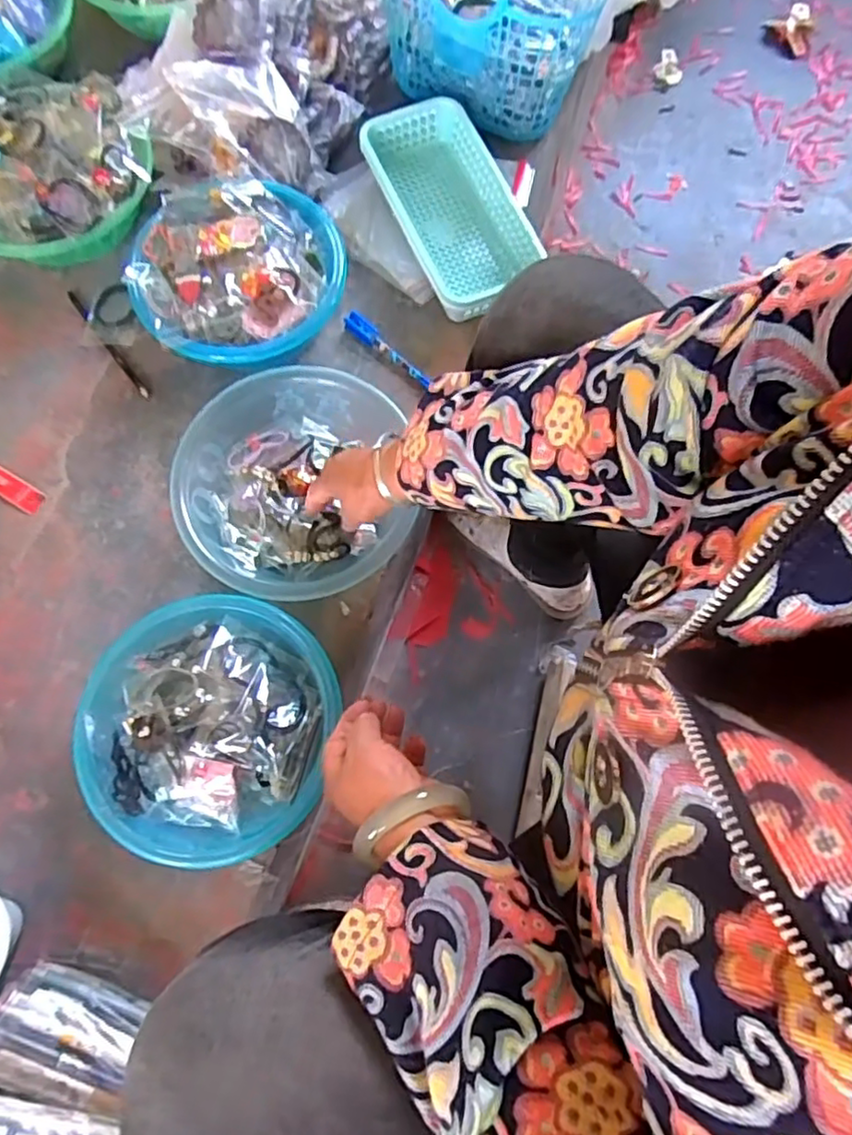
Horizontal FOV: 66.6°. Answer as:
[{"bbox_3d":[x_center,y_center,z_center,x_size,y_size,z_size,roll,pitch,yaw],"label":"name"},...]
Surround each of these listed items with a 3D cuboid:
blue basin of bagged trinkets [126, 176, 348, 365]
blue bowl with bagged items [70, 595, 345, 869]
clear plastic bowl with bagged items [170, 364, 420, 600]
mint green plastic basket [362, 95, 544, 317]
[{"bbox_3d":[-0.209,-0.316,0.726,0.213,0.086,0.225,0,74,1],"label":"blue basin of bagged trinkets"},{"bbox_3d":[-0.190,0.143,0.593,0.207,0.081,0.217,0,74,1],"label":"blue bowl with bagged items"},{"bbox_3d":[-0.134,-0.081,0.658,0.223,0.059,0.233,0,74,1],"label":"clear plastic bowl with bagged items"},{"bbox_3d":[0.034,-0.424,0.769,0.136,0.053,0.272,-24,75,-6],"label":"mint green plastic basket"}]

